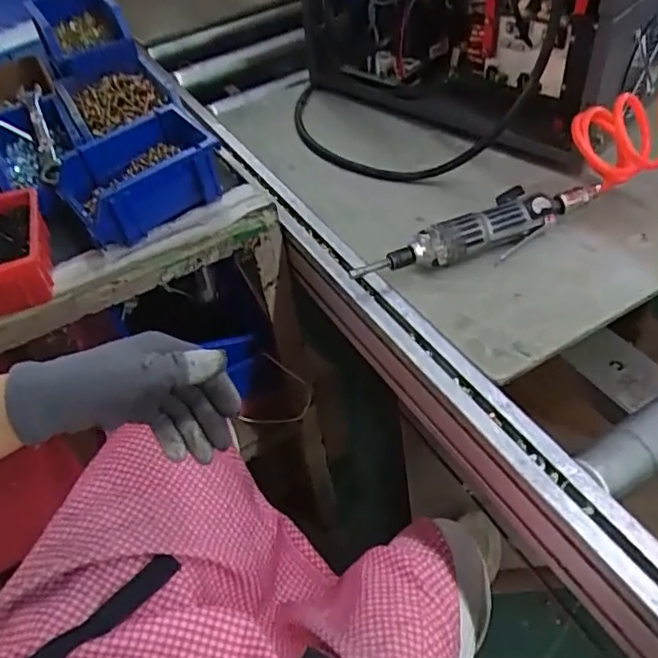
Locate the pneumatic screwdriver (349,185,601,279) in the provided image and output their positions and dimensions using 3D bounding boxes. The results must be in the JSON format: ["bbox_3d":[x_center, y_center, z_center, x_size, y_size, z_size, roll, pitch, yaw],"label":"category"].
[{"bbox_3d":[0.155,-0.098,0.615,0.270,0.039,0.050,-21,49,-12],"label":"pneumatic screwdriver"}]

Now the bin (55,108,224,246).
[{"bbox_3d":[-0.215,-0.168,0.675,0.148,0.082,0.132,-30,51,-19],"label":"bin"}]

